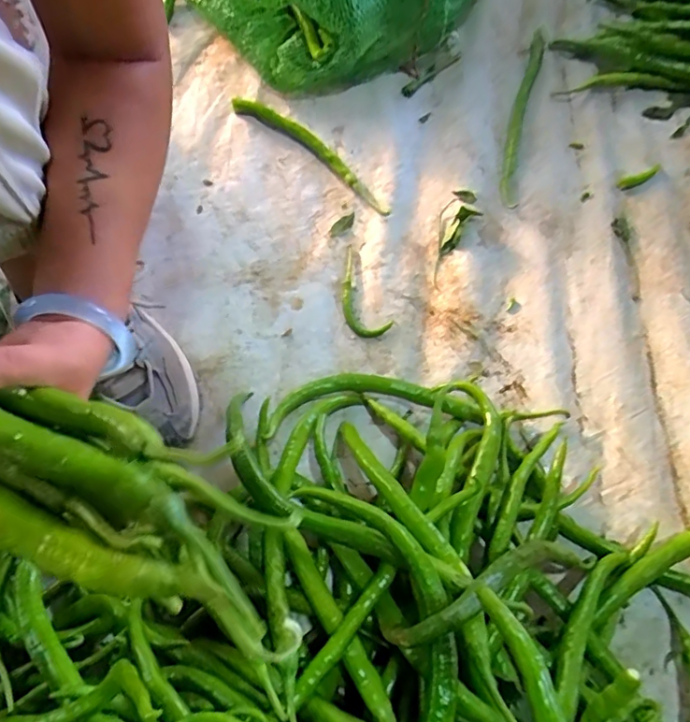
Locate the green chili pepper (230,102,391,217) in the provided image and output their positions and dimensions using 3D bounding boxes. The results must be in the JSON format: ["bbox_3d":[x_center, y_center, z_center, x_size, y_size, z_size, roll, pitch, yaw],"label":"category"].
[{"bbox_3d":[-0.035,-0.239,0.608,0.228,0.023,0.036,36,72,13],"label":"green chili pepper"}]

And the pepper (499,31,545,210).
[{"bbox_3d":[0.215,-0.299,0.639,0.022,0.010,0.280,14,68,5],"label":"pepper"}]

